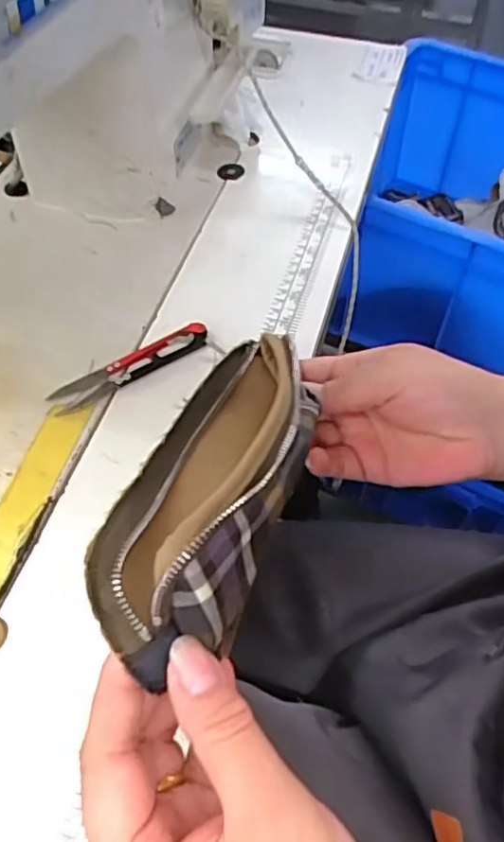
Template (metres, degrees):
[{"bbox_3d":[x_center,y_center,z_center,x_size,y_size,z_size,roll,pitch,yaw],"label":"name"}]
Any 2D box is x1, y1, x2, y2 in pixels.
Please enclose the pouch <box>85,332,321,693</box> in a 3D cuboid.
[{"bbox_3d":[-0.010,0.015,0.271,0.060,0.053,0.173,9,35,8],"label":"pouch"}]

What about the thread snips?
[{"bbox_3d":[-0.076,-0.036,0.410,0.105,0.007,0.023,-28,59,-21],"label":"thread snips"}]

